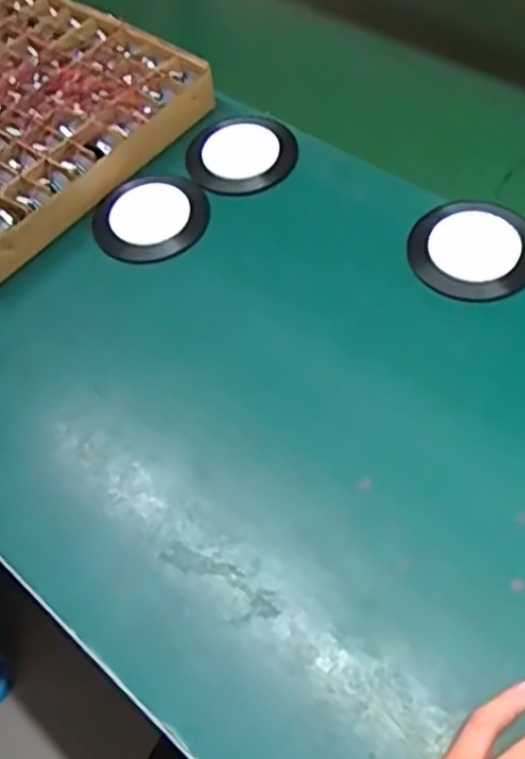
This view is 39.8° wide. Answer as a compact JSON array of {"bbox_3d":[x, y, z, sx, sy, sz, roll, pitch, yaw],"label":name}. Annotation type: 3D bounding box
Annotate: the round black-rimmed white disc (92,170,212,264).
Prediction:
[{"bbox_3d":[-0.094,-0.141,0.627,0.089,0.012,0.098,34,67,25],"label":"round black-rimmed white disc"}]

